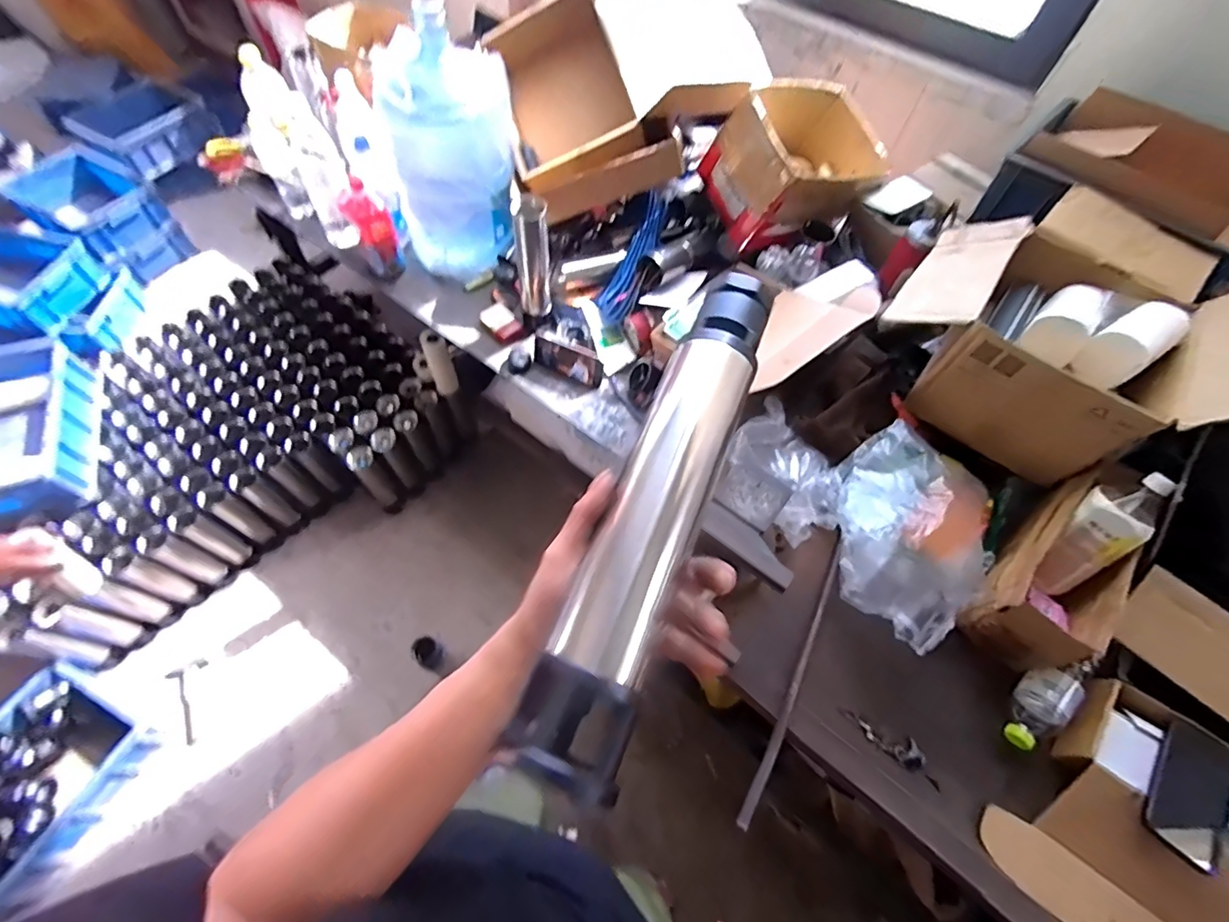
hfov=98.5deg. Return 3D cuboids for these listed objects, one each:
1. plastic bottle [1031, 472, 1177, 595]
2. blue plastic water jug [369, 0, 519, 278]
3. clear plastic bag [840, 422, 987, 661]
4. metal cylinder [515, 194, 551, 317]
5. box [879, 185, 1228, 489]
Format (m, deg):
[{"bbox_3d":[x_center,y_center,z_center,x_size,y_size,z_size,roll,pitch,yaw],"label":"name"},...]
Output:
[{"bbox_3d":[0.674,0.104,0.738,0.084,0.210,0.059,36,23,15],"label":"plastic bottle"},{"bbox_3d":[-0.352,-0.682,1.140,0.269,0.426,0.288,-9,62,-9],"label":"blue plastic water jug"},{"bbox_3d":[0.451,0.087,0.795,0.239,0.112,0.310,32,64,13],"label":"clear plastic bag"},{"bbox_3d":[-0.165,-0.405,1.080,0.065,0.238,0.054,-7,62,-8],"label":"metal cylinder"},{"bbox_3d":[0.710,-0.245,0.841,0.416,0.287,0.412,36,65,15],"label":"box"}]

